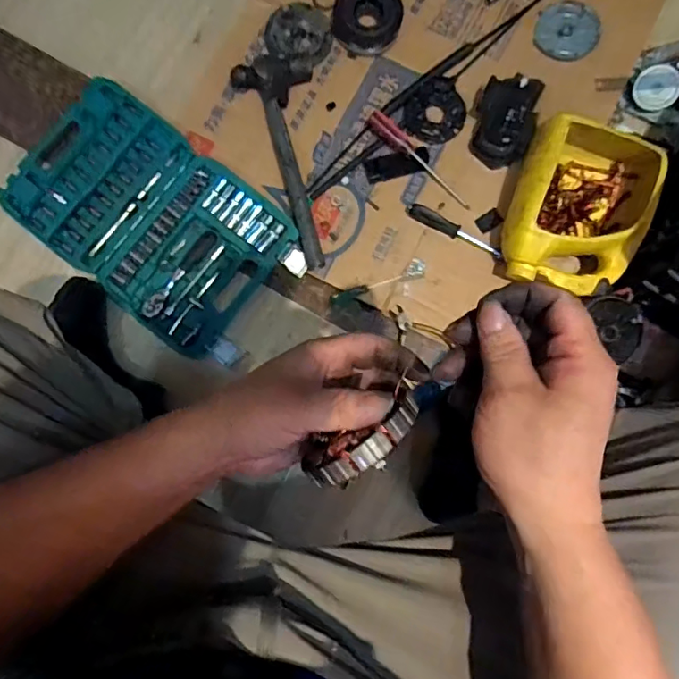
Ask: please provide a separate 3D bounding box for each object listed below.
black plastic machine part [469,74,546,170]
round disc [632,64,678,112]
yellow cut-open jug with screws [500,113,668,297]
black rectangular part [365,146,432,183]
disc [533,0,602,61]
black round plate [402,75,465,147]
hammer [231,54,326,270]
[{"bbox_3d":[0.243,-0.324,0.800,0.096,0.057,0.120,20,79,5],"label":"black plastic machine part"},{"bbox_3d":[0.484,-0.383,0.818,0.065,0.062,0.011,35,36,10],"label":"round disc"},{"bbox_3d":[0.337,-0.181,0.744,0.182,0.104,0.224,16,83,1],"label":"yellow cut-open jug with screws"},{"bbox_3d":[0.091,-0.267,0.821,0.101,0.015,0.037,-18,78,-3],"label":"black rectangular part"},{"bbox_3d":[0.362,-0.489,0.849,0.095,0.009,0.098,0,78,0],"label":"disc"},{"bbox_3d":[0.152,-0.353,0.835,0.088,0.010,0.104,32,80,7],"label":"black round plate"},{"bbox_3d":[-0.067,-0.272,0.802,0.116,0.047,0.336,-16,78,-3],"label":"hammer"}]

